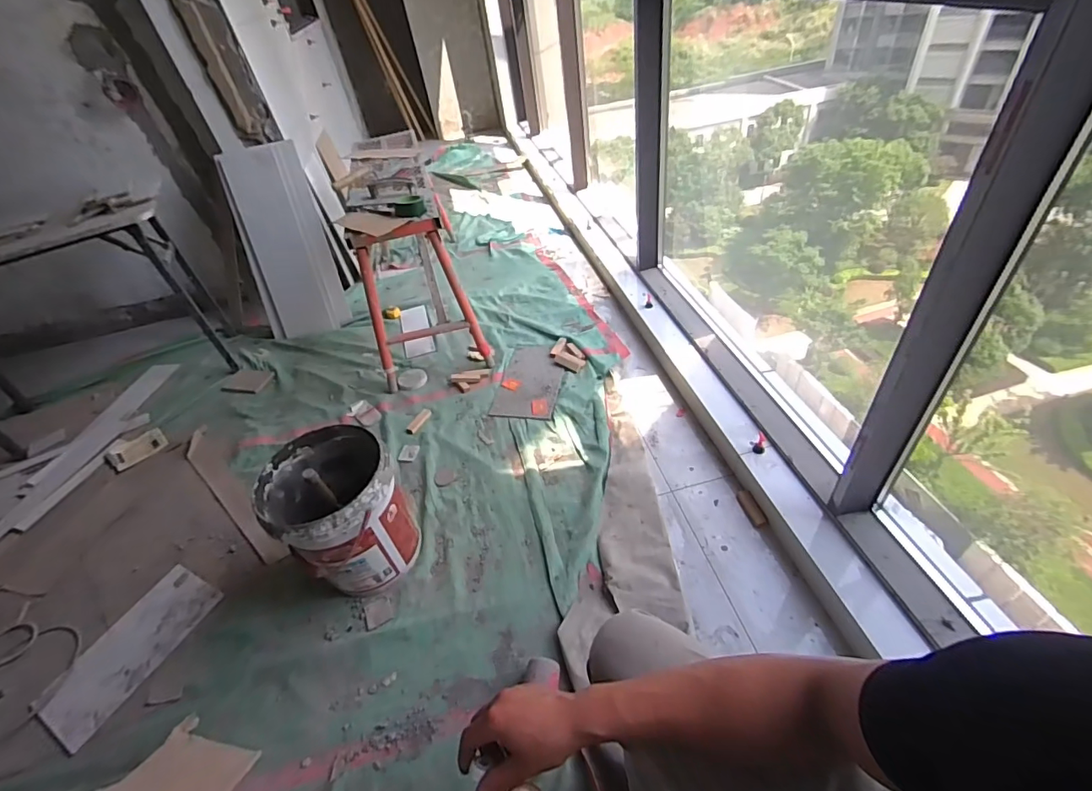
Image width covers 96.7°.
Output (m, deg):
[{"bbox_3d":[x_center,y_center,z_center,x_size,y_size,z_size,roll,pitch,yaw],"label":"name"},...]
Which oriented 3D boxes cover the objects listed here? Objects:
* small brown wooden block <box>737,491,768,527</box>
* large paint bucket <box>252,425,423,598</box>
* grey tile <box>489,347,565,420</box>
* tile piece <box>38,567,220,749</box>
[{"bbox_3d":[0.567,0.308,1.336,0.026,0.039,0.113,-15,43,-5],"label":"small brown wooden block"},{"bbox_3d":[-0.514,0.309,1.266,0.320,0.359,0.297,-6,43,5],"label":"large paint bucket"},{"bbox_3d":[-0.051,-0.056,1.821,0.225,0.010,0.377,4,49,14],"label":"grey tile"},{"bbox_3d":[-1.063,0.646,1.250,0.217,0.008,0.391,15,48,25],"label":"tile piece"}]

